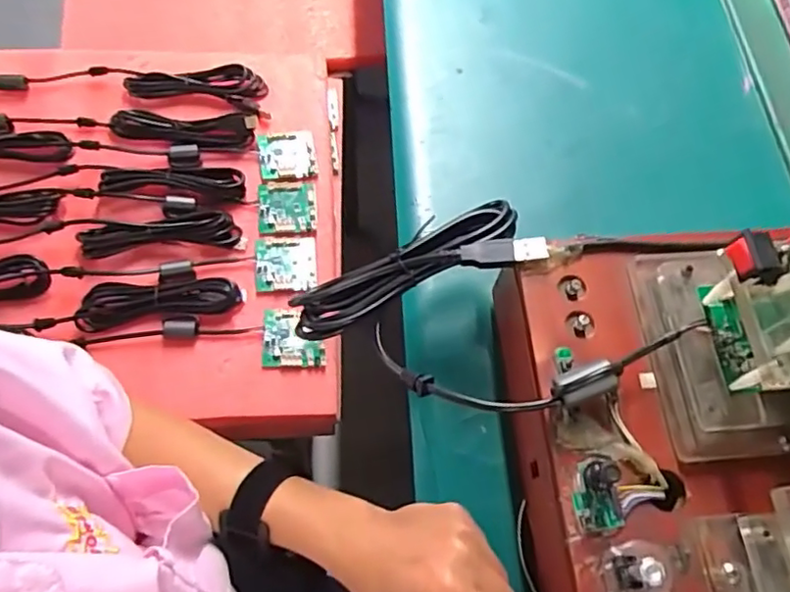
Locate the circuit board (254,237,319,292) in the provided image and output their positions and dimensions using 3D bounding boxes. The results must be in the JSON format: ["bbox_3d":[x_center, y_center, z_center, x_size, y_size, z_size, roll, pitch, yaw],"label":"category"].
[{"bbox_3d":[-0.110,-0.031,0.609,0.061,0.007,0.058,-5,66,-5],"label":"circuit board"}]

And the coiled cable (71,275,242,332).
[{"bbox_3d":[-0.222,0.004,0.569,0.143,0.019,0.041,-8,66,-6],"label":"coiled cable"}]

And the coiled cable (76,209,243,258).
[{"bbox_3d":[-0.232,-0.063,0.599,0.148,0.024,0.041,-8,66,-6],"label":"coiled cable"}]

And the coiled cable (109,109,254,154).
[{"bbox_3d":[-0.225,-0.180,0.648,0.150,0.018,0.047,1,65,-2],"label":"coiled cable"}]

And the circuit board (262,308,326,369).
[{"bbox_3d":[-0.097,0.040,0.577,0.058,0.010,0.056,-2,65,-3],"label":"circuit board"}]

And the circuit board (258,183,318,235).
[{"bbox_3d":[-0.112,-0.092,0.633,0.059,0.008,0.055,-6,66,-5],"label":"circuit board"}]

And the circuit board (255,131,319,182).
[{"bbox_3d":[-0.117,-0.152,0.655,0.060,0.011,0.055,-9,66,-7],"label":"circuit board"}]

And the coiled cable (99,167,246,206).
[{"bbox_3d":[-0.225,-0.117,0.618,0.138,0.020,0.036,1,65,-2],"label":"coiled cable"}]

